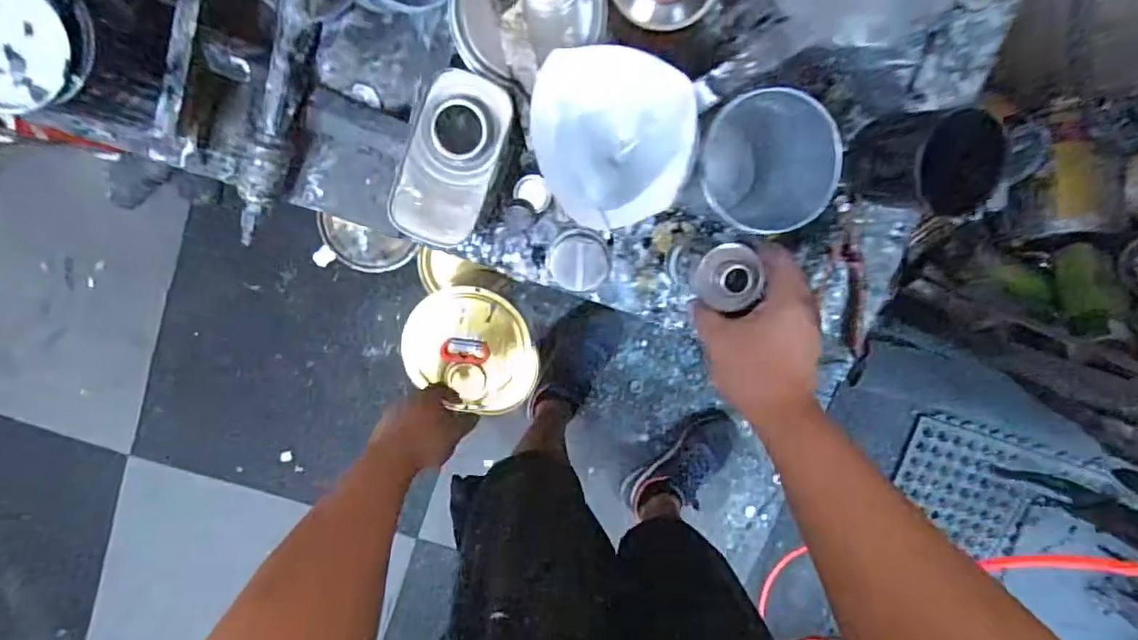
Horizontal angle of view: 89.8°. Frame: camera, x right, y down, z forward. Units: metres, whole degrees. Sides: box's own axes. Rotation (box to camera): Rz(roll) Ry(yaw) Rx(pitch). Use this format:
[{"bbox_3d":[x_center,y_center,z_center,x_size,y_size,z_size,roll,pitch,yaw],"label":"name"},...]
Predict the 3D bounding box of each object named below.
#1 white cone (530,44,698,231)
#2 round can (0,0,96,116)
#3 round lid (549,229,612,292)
[{"bbox_3d":[0.029,-0.129,0.420,0.108,0.073,0.116,2,100,-2],"label":"white cone"},{"bbox_3d":[-0.393,-0.202,0.401,0.097,0.023,0.103,0,100,-1],"label":"round can"},{"bbox_3d":[0.011,-0.059,0.569,0.059,0.013,0.060,0,100,-1],"label":"round lid"}]

